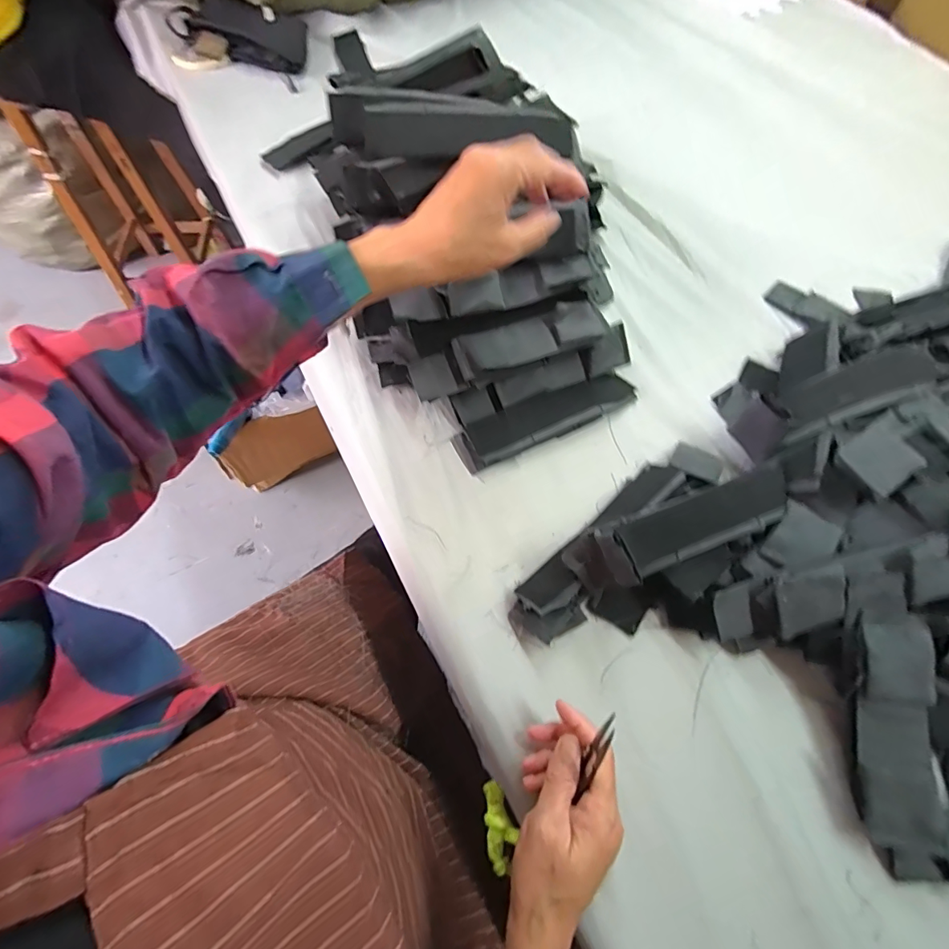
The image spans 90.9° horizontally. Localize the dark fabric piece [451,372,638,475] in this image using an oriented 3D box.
[{"bbox_3d":[0.074,-0.057,0.475,0.190,0.021,0.045,-22,69,-13],"label":"dark fabric piece"}]

